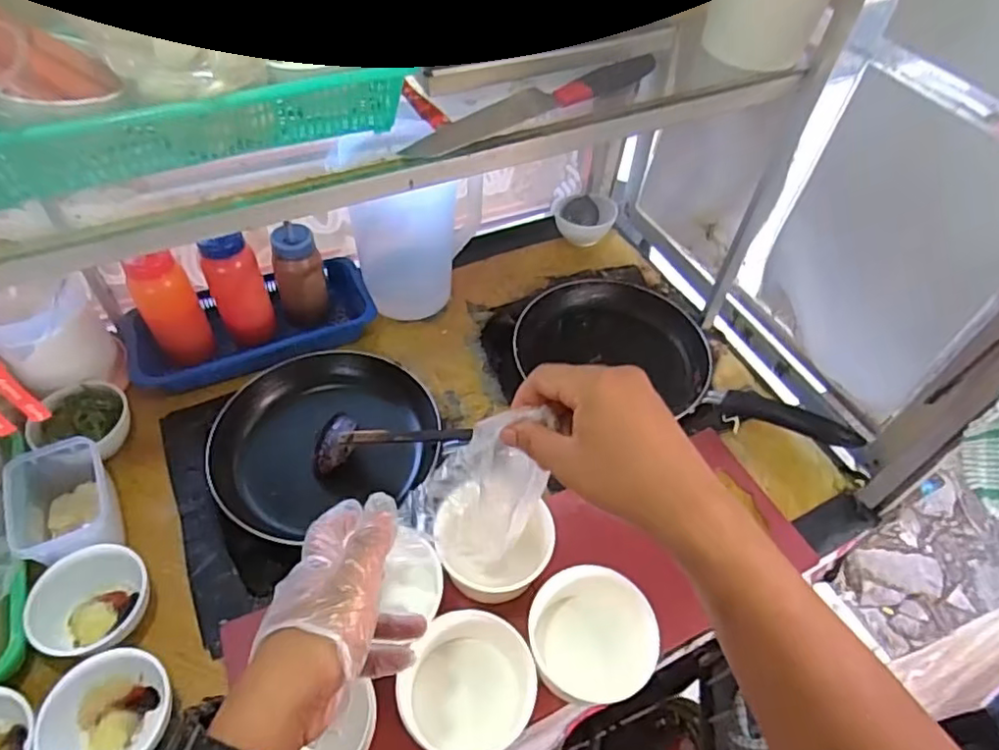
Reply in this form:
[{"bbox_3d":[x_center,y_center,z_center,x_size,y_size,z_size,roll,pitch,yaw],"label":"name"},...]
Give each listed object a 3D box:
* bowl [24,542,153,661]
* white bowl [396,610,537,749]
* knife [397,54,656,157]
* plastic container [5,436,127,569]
[{"bbox_3d":[-0.358,0.199,0.545,0.087,0.051,0.088,2,52,-2],"label":"bowl"},{"bbox_3d":[-0.026,0.256,0.512,0.103,0.056,0.099,2,52,-2],"label":"white bowl"},{"bbox_3d":[0.032,-0.217,0.497,0.236,0.019,0.030,-25,58,-21],"label":"knife"},{"bbox_3d":[-0.406,0.122,0.588,0.077,0.067,0.114,-19,56,-18],"label":"plastic container"}]

